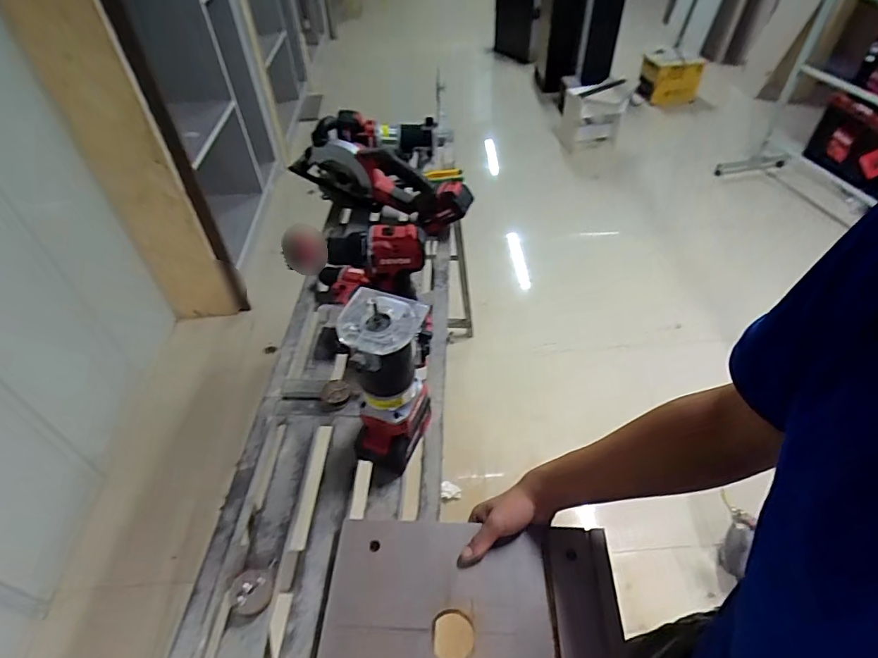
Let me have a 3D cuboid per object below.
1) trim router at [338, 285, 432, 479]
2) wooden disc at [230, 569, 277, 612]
[{"bbox_3d":[-0.063,0.072,0.655,0.096,0.247,0.120,13,47,14],"label":"trim router"},{"bbox_3d":[-0.221,0.310,0.575,0.047,0.009,0.046,11,55,-16],"label":"wooden disc"}]

